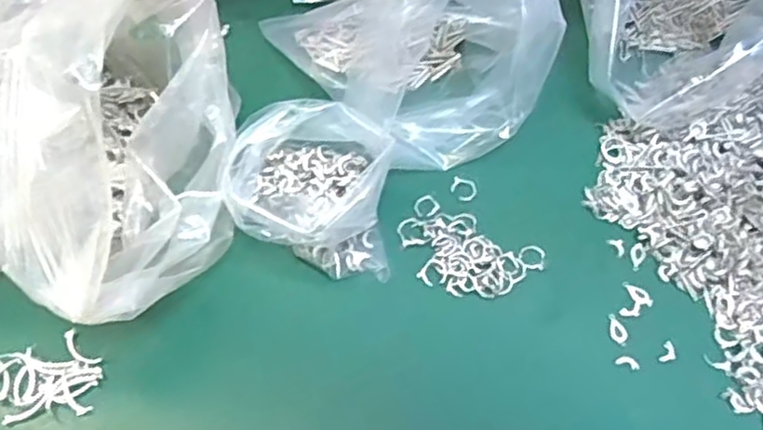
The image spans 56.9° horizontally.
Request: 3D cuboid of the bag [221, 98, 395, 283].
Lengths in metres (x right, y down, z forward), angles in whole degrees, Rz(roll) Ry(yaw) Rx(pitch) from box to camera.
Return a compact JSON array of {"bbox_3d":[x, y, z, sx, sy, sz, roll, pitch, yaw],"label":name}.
[{"bbox_3d":[-0.045,-0.020,0.453,0.099,0.079,0.101,-2,59,-2],"label":"bag"}]

